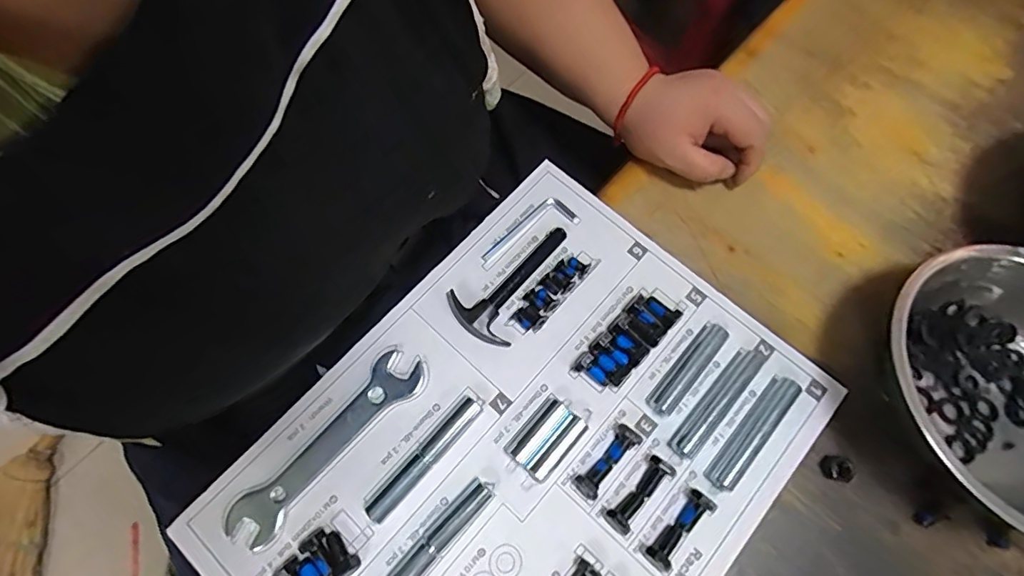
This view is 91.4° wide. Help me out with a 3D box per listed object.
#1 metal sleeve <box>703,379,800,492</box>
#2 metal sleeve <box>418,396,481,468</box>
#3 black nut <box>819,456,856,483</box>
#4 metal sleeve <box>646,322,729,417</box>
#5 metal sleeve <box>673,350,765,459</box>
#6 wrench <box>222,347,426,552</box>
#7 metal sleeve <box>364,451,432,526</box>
[{"bbox_3d":[0.163,0.097,0.336,0.019,0.013,0.088,40,74,12],"label":"metal sleeve"},{"bbox_3d":[-0.042,0.095,0.335,0.017,0.014,0.049,40,75,12],"label":"metal sleeve"},{"bbox_3d":[0.218,0.121,0.333,0.016,0.012,0.016,0,71,-1],"label":"black nut"},{"bbox_3d":[0.124,0.056,0.350,0.016,0.015,0.076,41,75,12],"label":"metal sleeve"},{"bbox_3d":[0.141,0.078,0.342,0.015,0.015,0.087,41,75,12],"label":"metal sleeve"},{"bbox_3d":[-0.122,0.103,0.333,0.035,0.009,0.151,41,75,12],"label":"wrench"},{"bbox_3d":[-0.073,0.128,0.322,0.018,0.016,0.048,41,75,12],"label":"metal sleeve"}]

